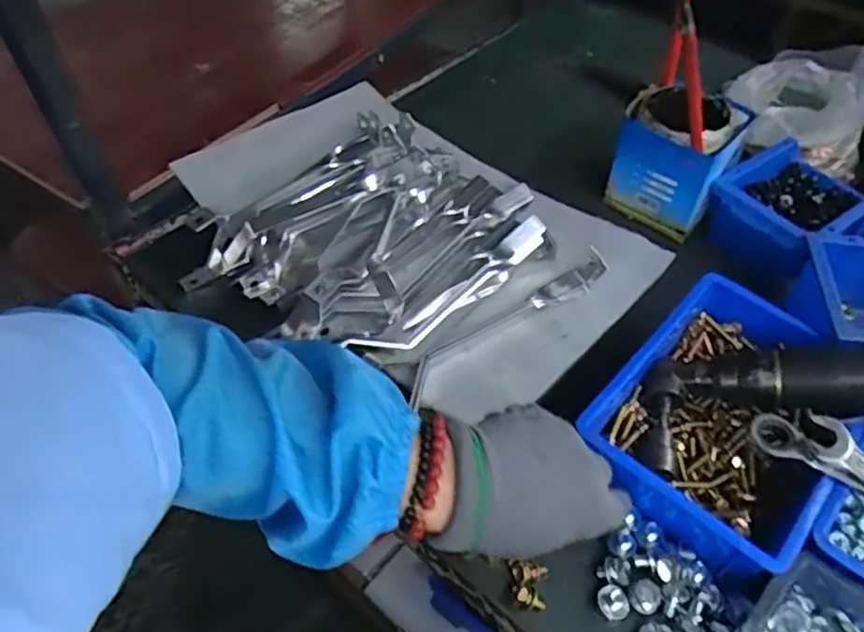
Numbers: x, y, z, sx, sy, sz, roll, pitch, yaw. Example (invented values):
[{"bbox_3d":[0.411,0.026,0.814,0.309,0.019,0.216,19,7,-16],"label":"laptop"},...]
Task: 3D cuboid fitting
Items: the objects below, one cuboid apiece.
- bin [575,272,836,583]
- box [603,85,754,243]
[{"bbox_3d":[0.215,0.076,0.480,0.145,0.065,0.201,35,58,25],"label":"bin"},{"bbox_3d":[0.232,-0.151,0.638,0.105,0.101,0.087,25,55,19],"label":"box"}]

